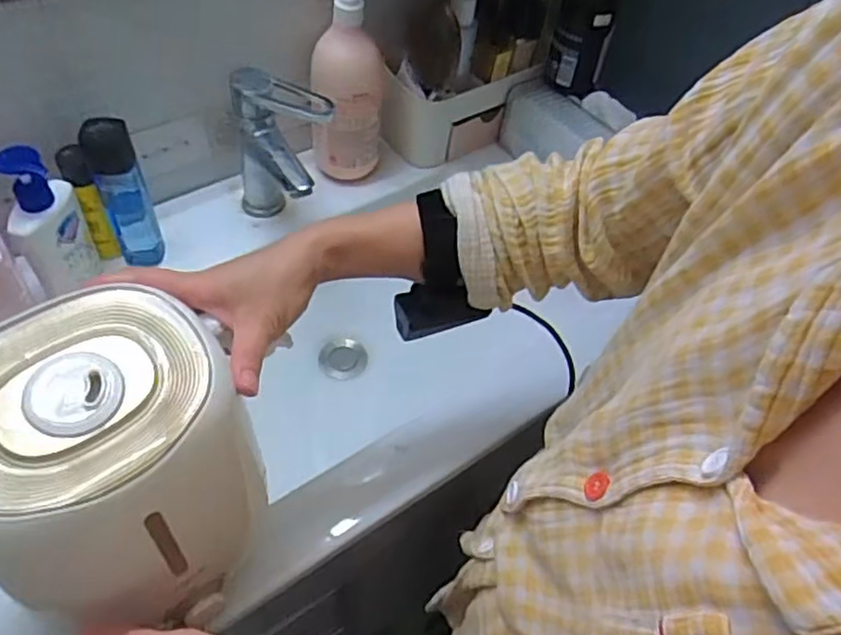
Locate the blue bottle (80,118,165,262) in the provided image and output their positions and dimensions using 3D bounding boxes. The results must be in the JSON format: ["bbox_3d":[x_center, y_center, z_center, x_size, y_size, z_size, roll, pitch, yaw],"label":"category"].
[{"bbox_3d":[-0.296,-0.124,0.682,0.045,0.162,0.034,-27,58,-25],"label":"blue bottle"}]

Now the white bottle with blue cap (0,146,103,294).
[{"bbox_3d":[-0.350,-0.089,0.645,0.037,0.153,0.069,10,50,2],"label":"white bottle with blue cap"}]

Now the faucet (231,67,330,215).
[{"bbox_3d":[-0.140,-0.165,0.730,0.120,0.164,0.067,39,57,23],"label":"faucet"}]

